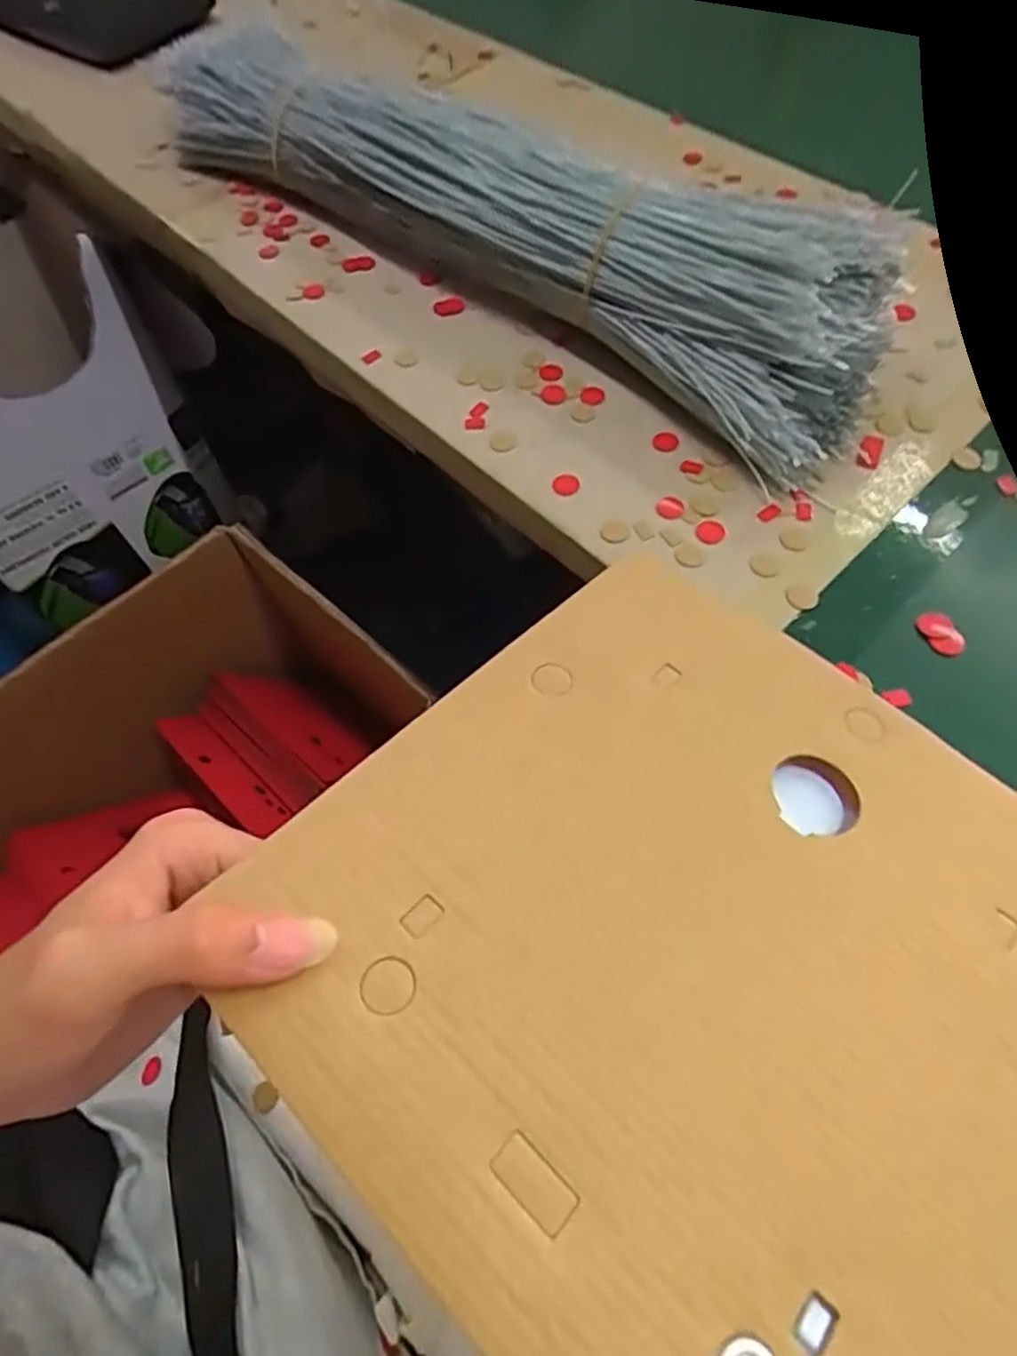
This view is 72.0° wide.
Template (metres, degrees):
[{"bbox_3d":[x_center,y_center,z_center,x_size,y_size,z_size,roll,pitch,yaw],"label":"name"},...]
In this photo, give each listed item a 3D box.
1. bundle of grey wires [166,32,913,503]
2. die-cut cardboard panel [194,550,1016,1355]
[{"bbox_3d":[-0.020,-0.291,0.417,0.530,0.079,0.121,40,72,21],"label":"bundle of grey wires"},{"bbox_3d":[0.063,0.067,0.201,0.210,0.007,0.224,40,60,19],"label":"die-cut cardboard panel"}]

